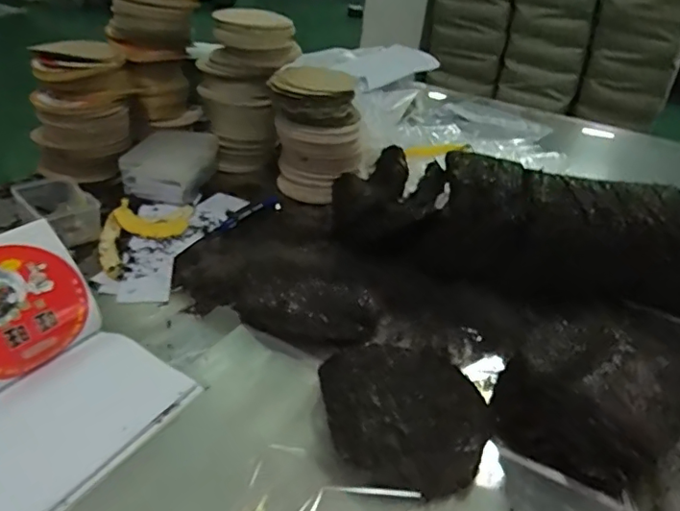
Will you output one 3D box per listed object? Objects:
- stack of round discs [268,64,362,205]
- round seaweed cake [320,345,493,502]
[{"bbox_3d":[-0.044,-0.232,1.039,0.176,0.232,0.133,0,34,-10],"label":"stack of round discs"},{"bbox_3d":[0.072,0.166,0.597,0.173,0.026,0.201,-1,34,-11],"label":"round seaweed cake"}]

